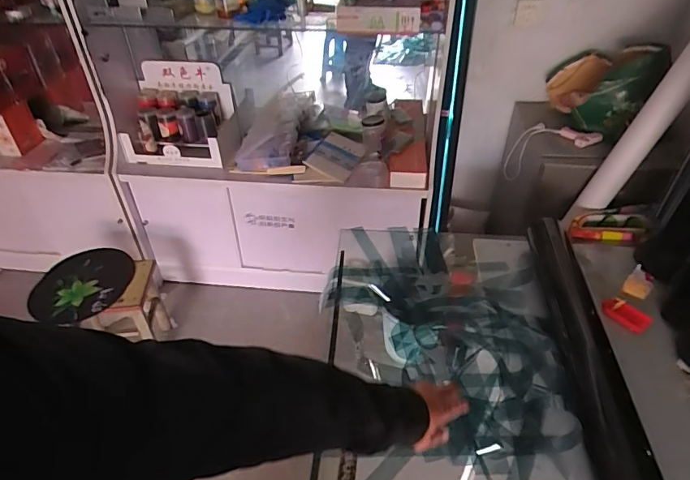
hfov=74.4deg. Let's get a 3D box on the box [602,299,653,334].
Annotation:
[{"bbox_3d":[0.628,0.168,1.020,0.043,0.027,0.099,-22,44,-24],"label":"box"}]

